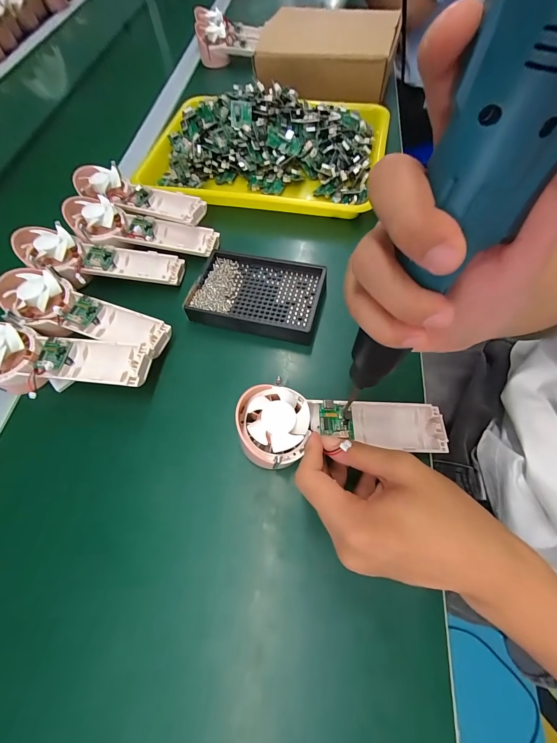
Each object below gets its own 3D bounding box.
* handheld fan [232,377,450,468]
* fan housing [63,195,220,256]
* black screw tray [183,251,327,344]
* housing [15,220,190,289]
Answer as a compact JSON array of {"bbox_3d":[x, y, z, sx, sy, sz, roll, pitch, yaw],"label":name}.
[{"bbox_3d":[0.054,0.043,0.250,0.172,0.025,0.063,3,66,-10],"label":"handheld fan"},{"bbox_3d":[-0.163,-0.176,0.366,0.172,0.039,0.059,6,66,5],"label":"fan housing"},{"bbox_3d":[-0.024,-0.085,0.335,0.137,0.020,0.088,11,65,9],"label":"black screw tray"},{"bbox_3d":[-0.201,-0.129,0.345,0.174,0.034,0.058,4,64,6],"label":"housing"}]

